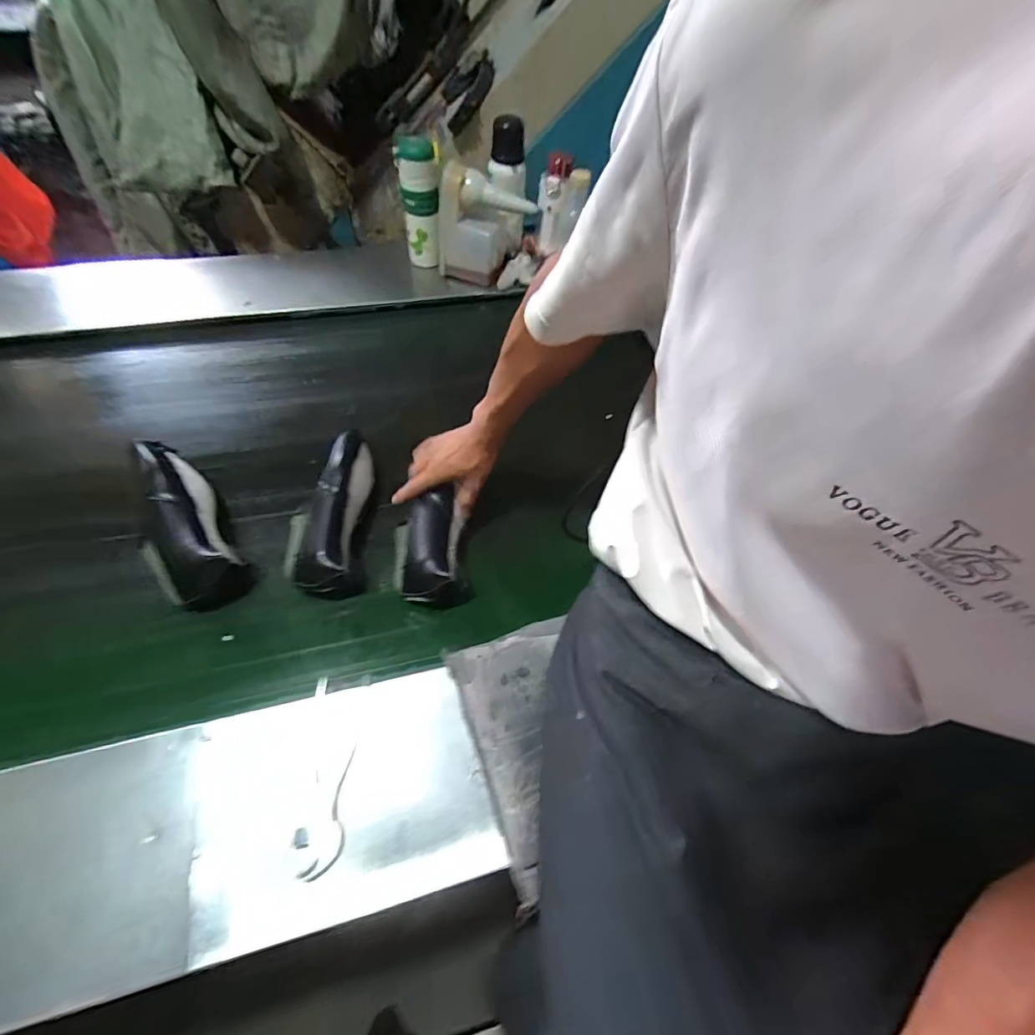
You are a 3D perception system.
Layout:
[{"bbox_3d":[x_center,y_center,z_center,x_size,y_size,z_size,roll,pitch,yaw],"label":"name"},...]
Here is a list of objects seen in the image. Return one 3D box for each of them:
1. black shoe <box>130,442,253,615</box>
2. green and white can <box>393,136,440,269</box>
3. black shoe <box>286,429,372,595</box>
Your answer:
[{"bbox_3d":[-0.477,0.008,0.667,0.106,0.083,0.265,-30,63,-21],"label":"black shoe"},{"bbox_3d":[-0.199,-0.638,0.963,0.072,0.228,0.068,2,57,-2],"label":"green and white can"},{"bbox_3d":[-0.279,-0.011,0.694,0.105,0.082,0.243,0,57,-3],"label":"black shoe"}]

